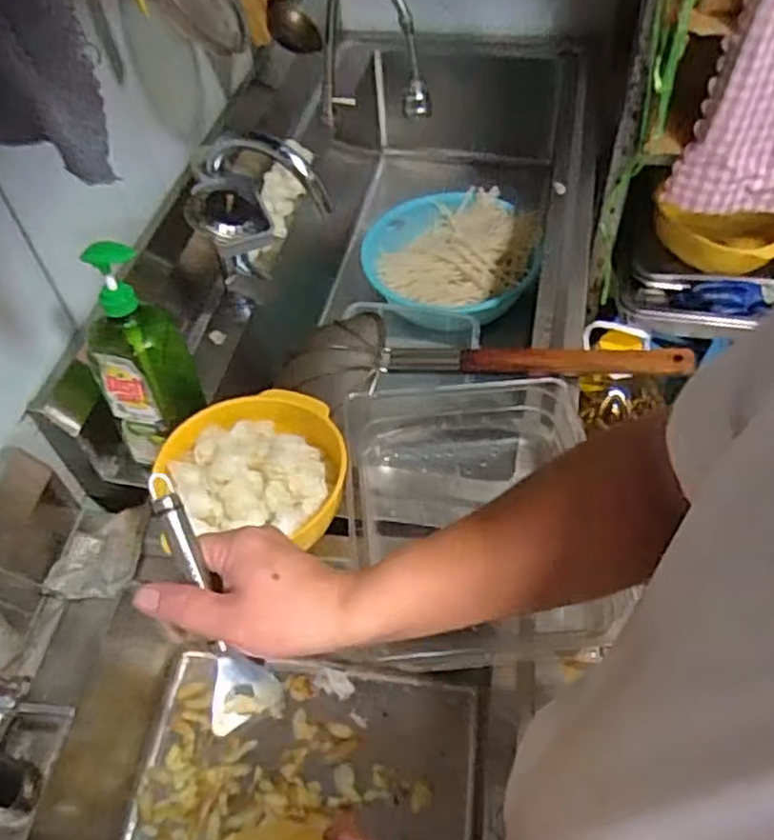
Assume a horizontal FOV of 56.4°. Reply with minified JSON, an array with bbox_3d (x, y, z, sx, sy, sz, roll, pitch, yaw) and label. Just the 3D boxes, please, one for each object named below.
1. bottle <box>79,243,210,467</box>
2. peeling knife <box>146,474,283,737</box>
[{"bbox_3d":[-0.270,-0.067,0.780,0.078,0.247,0.106,28,59,23],"label":"bottle"},{"bbox_3d":[-0.119,0.118,0.482,0.046,0.015,0.173,-20,90,-11],"label":"peeling knife"}]

